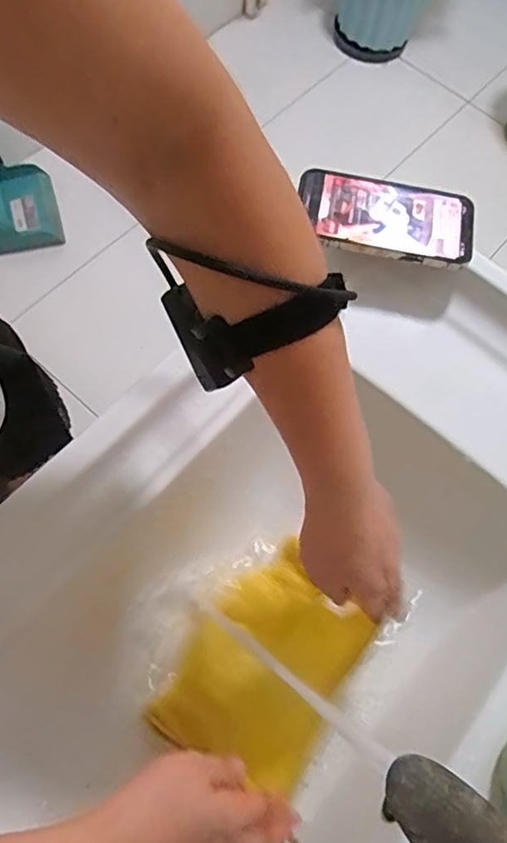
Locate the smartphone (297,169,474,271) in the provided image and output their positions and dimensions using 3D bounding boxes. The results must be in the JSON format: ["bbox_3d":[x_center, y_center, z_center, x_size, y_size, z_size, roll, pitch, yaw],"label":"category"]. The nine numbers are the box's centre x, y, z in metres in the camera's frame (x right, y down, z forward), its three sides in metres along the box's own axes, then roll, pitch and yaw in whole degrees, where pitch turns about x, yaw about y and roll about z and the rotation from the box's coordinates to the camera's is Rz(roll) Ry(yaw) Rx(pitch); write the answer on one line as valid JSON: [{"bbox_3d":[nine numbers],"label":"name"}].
[{"bbox_3d":[0.125,-0.192,0.515,0.162,0.013,0.082,11,74,-1],"label":"smartphone"}]

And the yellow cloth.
[{"bbox_3d":[0.010,0.211,0.477,0.131,0.012,0.182,24,69,30],"label":"yellow cloth"}]

